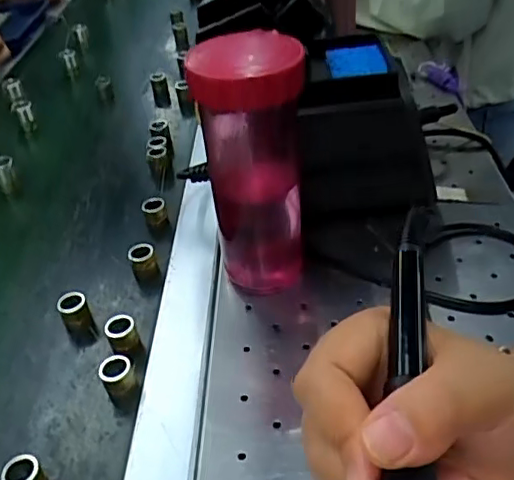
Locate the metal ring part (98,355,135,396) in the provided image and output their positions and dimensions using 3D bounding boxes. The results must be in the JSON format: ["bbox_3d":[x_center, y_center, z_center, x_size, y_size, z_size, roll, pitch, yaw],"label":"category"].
[{"bbox_3d":[-0.088,0.088,0.379,0.019,0.024,0.018,-5,37,4],"label":"metal ring part"}]

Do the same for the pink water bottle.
[{"bbox_3d":[0.000,-0.048,0.416,0.066,0.175,0.088,-7,37,1],"label":"pink water bottle"}]

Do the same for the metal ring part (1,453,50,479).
[{"bbox_3d":[-0.127,0.132,0.327,0.019,0.018,0.021,-28,42,-25],"label":"metal ring part"}]

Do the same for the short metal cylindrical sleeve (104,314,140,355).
[{"bbox_3d":[-0.092,0.067,0.408,0.019,0.025,0.020,-5,37,4],"label":"short metal cylindrical sleeve"}]

